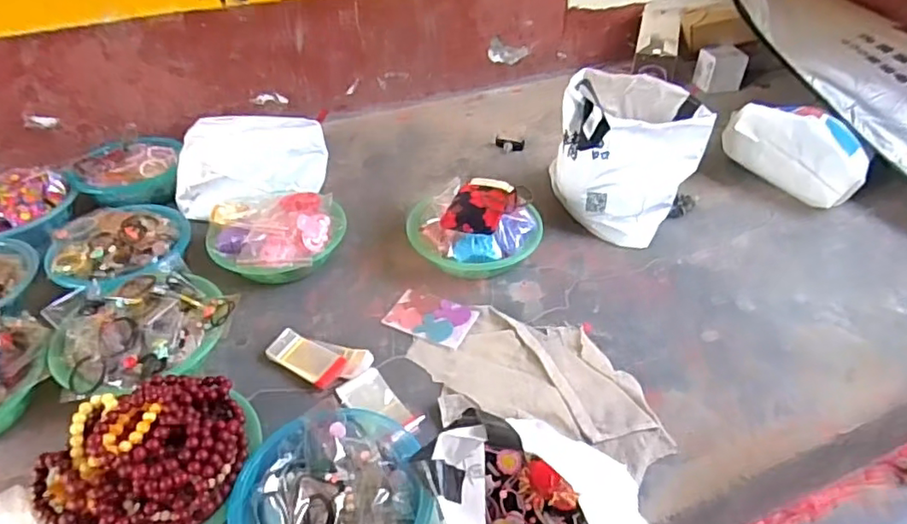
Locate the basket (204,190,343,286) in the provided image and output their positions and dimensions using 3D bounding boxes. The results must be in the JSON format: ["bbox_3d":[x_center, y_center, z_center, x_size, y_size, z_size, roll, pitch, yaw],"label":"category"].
[{"bbox_3d":[-0.306,-0.040,1.049,0.225,0.109,0.180,-19,44,-20],"label":"basket"}]

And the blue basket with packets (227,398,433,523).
[{"bbox_3d":[-0.141,0.274,0.695,0.220,0.071,0.206,-1,41,0],"label":"blue basket with packets"}]

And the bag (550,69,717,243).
[{"bbox_3d":[0.352,-0.229,1.155,0.213,0.235,0.300,27,48,29],"label":"bag"}]

